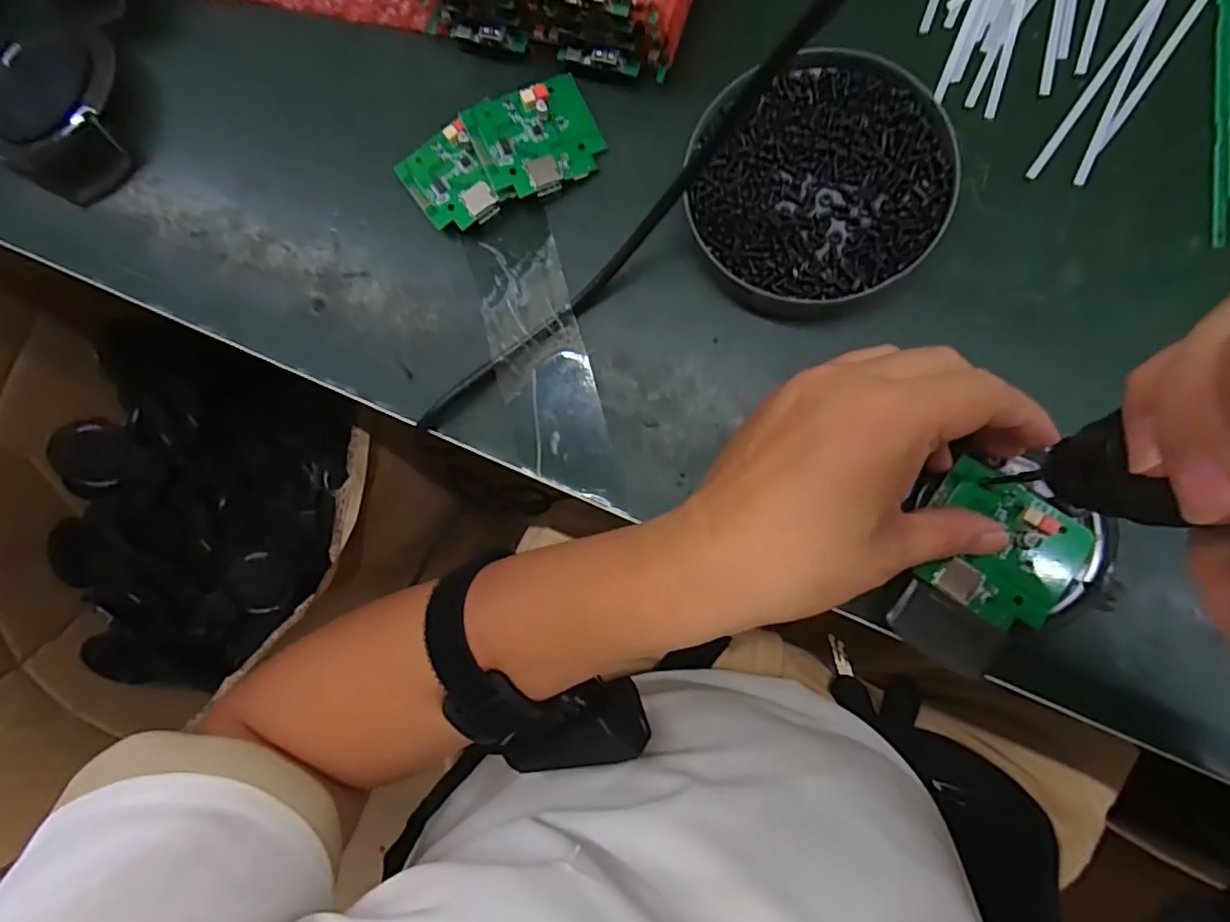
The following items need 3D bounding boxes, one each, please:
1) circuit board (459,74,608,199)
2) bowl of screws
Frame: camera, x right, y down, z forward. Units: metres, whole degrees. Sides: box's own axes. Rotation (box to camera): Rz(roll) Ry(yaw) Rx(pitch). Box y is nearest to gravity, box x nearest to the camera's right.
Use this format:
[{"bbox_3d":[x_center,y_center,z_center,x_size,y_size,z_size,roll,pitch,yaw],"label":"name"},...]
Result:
[{"bbox_3d":[-0.037,-0.158,0.305,0.056,0.013,0.054,-27,82,4],"label":"circuit board"},{"bbox_3d":[0.088,-0.124,0.281,0.110,0.022,0.113,-1,85,7],"label":"bowl of screws"}]

